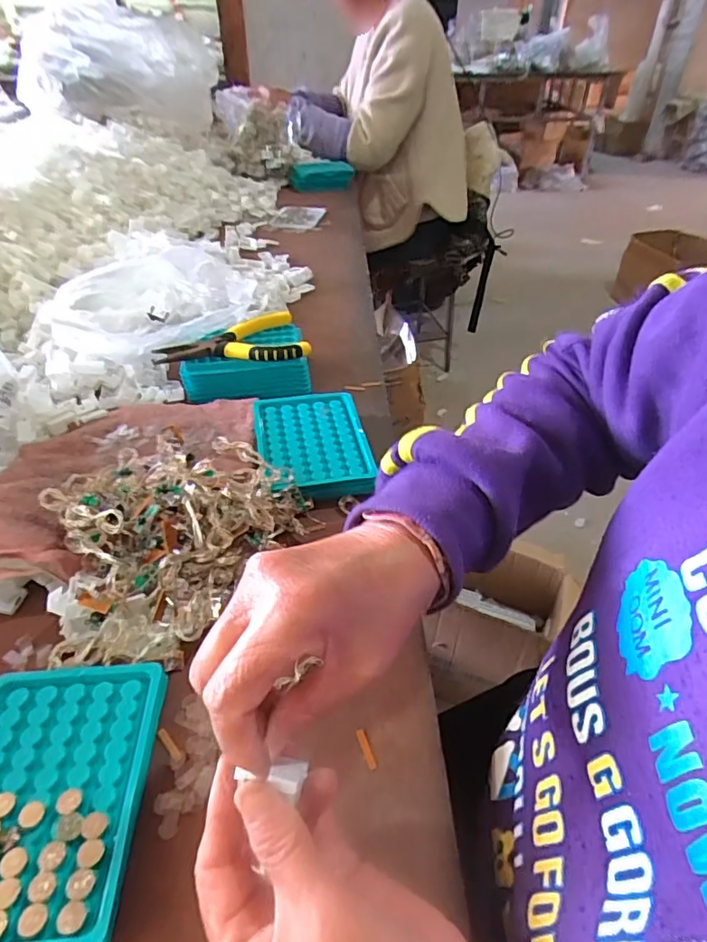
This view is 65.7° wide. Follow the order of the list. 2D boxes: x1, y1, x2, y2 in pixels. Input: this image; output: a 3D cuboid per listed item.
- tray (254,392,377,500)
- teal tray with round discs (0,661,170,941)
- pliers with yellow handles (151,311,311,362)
[{"bbox_3d":[-0.038,-0.026,0.498,0.096,0.019,0.134,-6,40,-8],"label":"tray"},{"bbox_3d":[-0.156,0.164,0.278,0.096,0.022,0.131,-3,40,-3],"label":"teal tray with round discs"},{"bbox_3d":[-0.130,-0.137,0.580,0.152,0.018,0.085,-9,41,-11],"label":"pliers with yellow handles"}]

